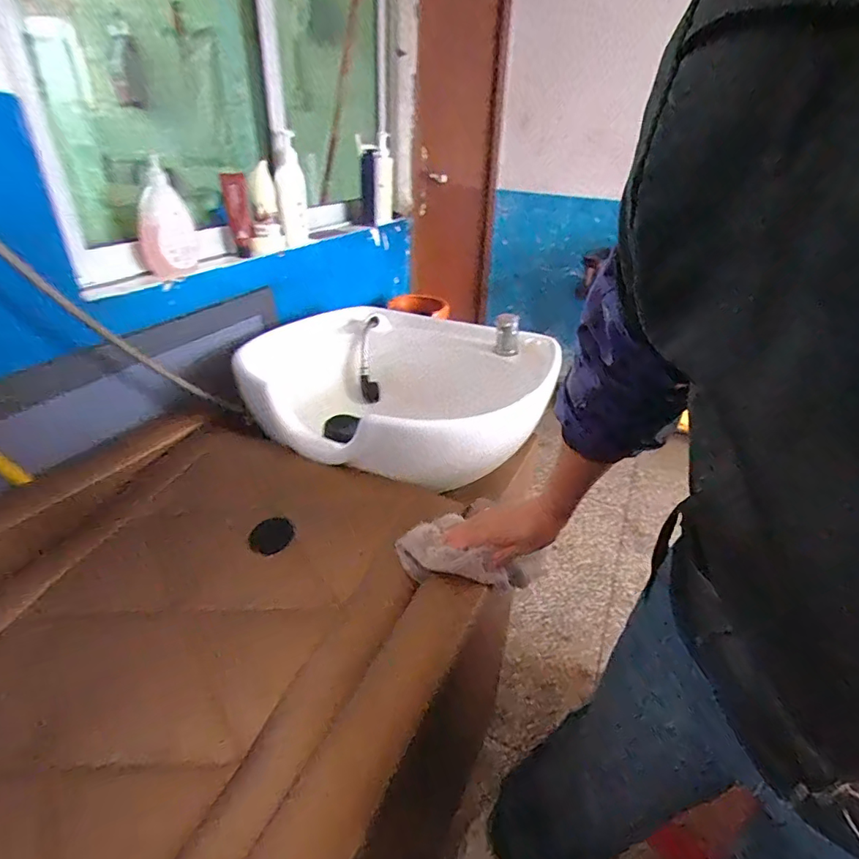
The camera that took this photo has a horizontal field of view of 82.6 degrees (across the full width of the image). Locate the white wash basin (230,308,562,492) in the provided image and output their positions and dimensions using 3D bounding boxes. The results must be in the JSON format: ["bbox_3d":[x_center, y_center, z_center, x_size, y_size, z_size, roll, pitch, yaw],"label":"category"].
[{"bbox_3d":[-0.069,-0.068,0.985,0.556,0.207,0.502,19,35,26],"label":"white wash basin"}]

